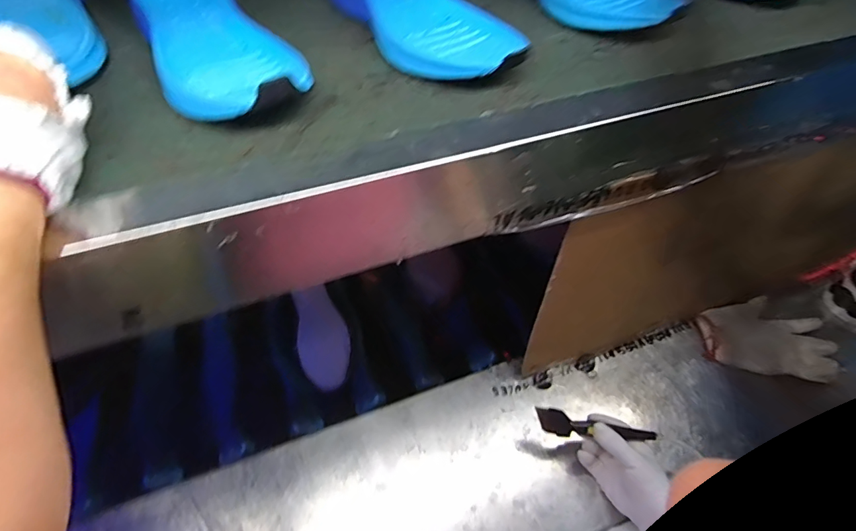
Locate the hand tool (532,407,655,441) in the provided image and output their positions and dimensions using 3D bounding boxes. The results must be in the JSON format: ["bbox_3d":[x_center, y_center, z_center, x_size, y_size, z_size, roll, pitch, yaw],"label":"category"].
[{"bbox_3d":[0.203,0.202,0.572,0.146,0.008,0.029,13,92,1],"label":"hand tool"}]

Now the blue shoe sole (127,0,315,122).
[{"bbox_3d":[-0.179,-0.186,0.382,0.096,0.042,0.224,-27,60,-21],"label":"blue shoe sole"}]

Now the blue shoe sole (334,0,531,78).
[{"bbox_3d":[-0.014,-0.233,0.429,0.098,0.038,0.239,-33,62,-24],"label":"blue shoe sole"}]

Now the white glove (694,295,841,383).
[{"bbox_3d":[0.520,0.108,0.721,0.196,0.015,0.124,6,54,1],"label":"white glove"}]

